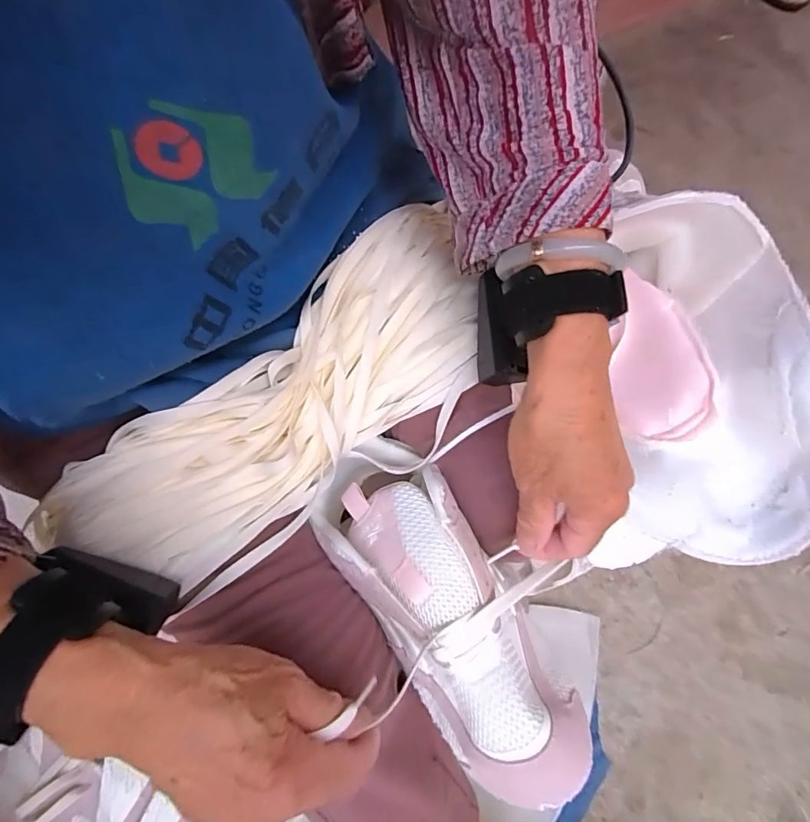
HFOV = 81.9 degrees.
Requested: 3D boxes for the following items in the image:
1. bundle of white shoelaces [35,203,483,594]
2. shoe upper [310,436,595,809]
[{"bbox_3d":[-0.066,-0.007,0.309,0.311,0.022,0.115,-43,96,-11],"label":"bundle of white shoelaces"},{"bbox_3d":[0.025,0.130,0.307,0.086,0.066,0.219,-30,71,-14],"label":"shoe upper"}]

